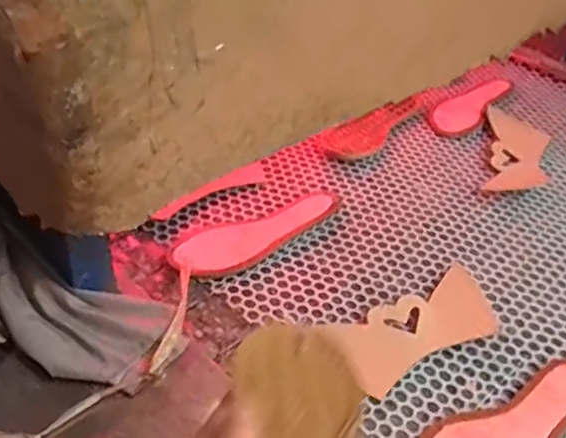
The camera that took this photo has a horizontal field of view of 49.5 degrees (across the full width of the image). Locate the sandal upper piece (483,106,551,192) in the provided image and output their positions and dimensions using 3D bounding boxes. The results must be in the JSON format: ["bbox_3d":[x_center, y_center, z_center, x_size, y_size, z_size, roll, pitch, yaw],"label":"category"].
[{"bbox_3d":[0.330,-0.093,0.864,0.083,0.010,0.185,13,46,11],"label":"sandal upper piece"}]

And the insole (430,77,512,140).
[{"bbox_3d":[0.289,-0.179,0.958,0.072,0.008,0.186,32,54,21],"label":"insole"}]

